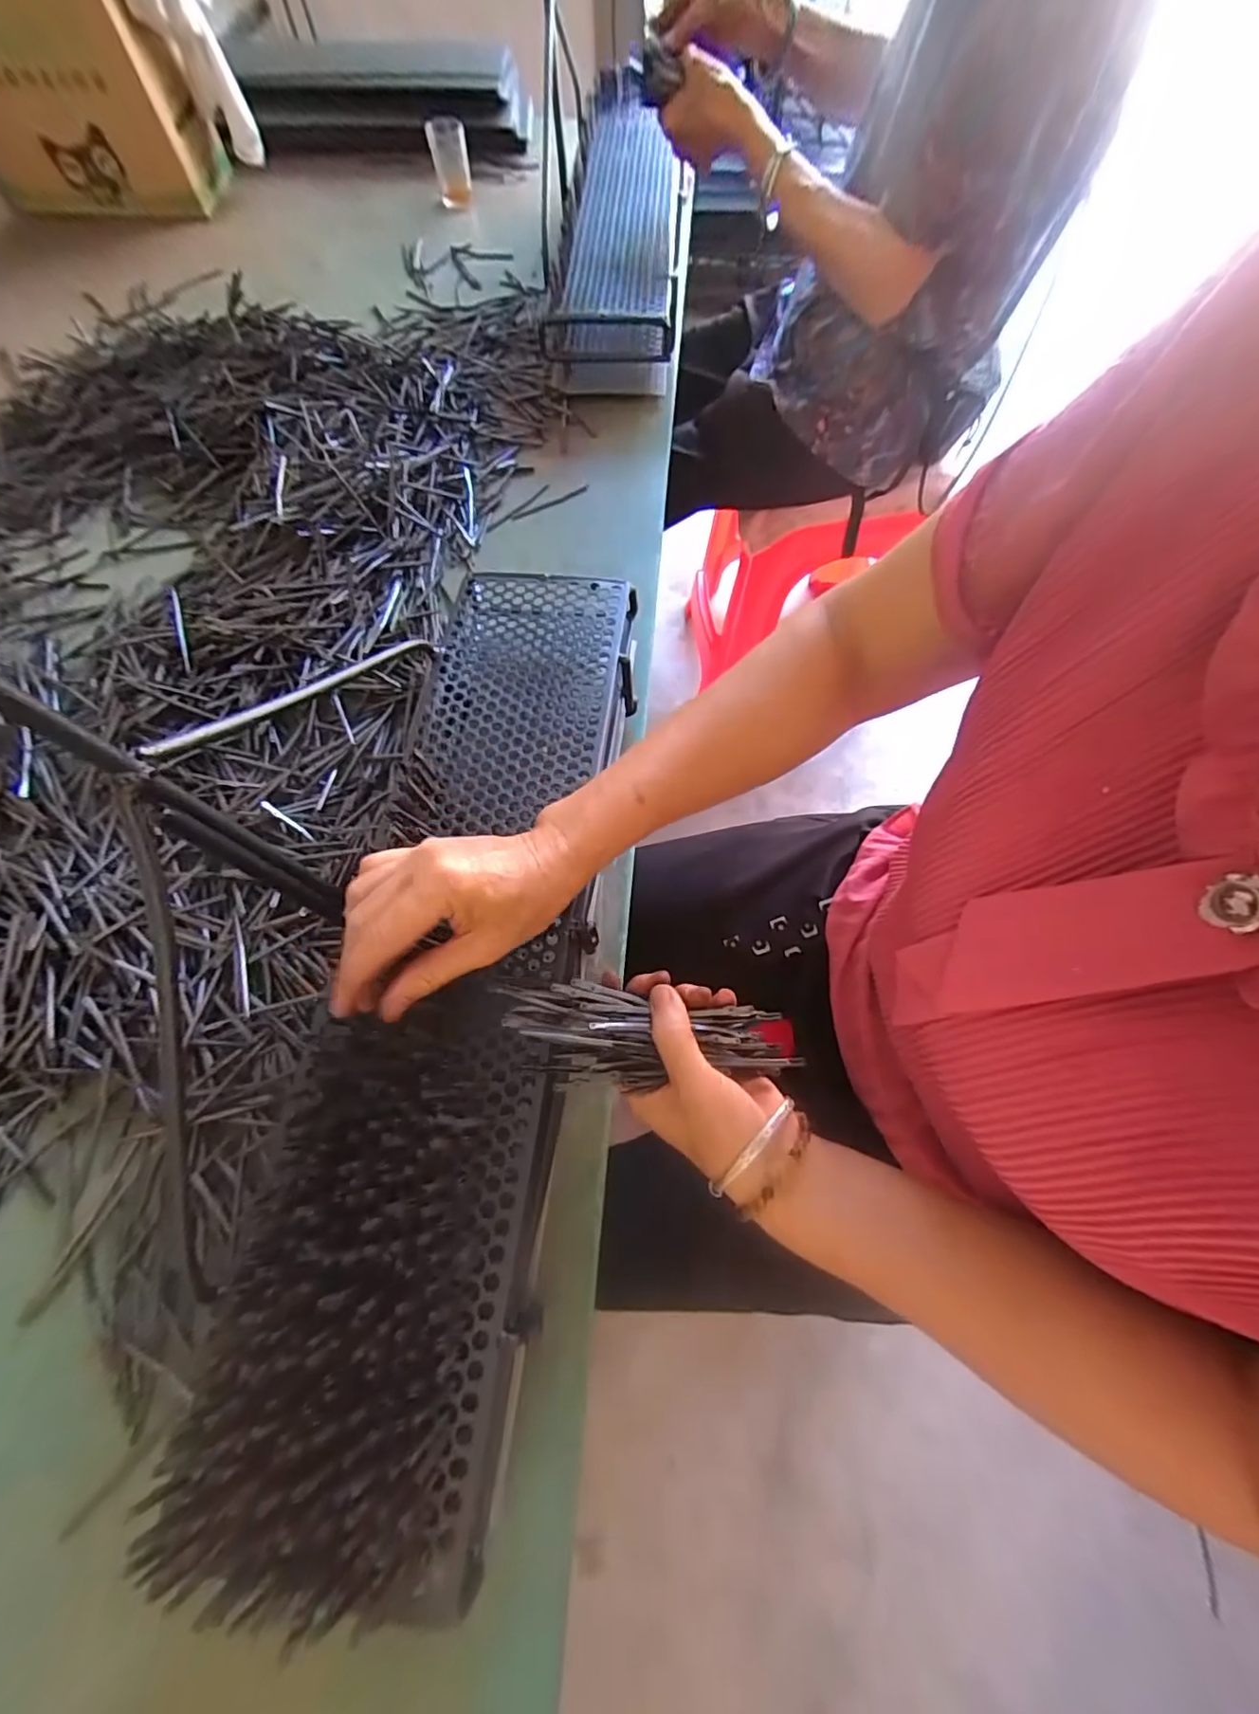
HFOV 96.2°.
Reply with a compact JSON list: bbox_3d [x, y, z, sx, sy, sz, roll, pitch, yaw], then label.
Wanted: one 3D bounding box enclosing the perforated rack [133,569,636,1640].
[{"bbox_3d":[-0.096,0.049,0.371,0.143,0.093,0.584,5,65,3],"label":"perforated rack"}]

